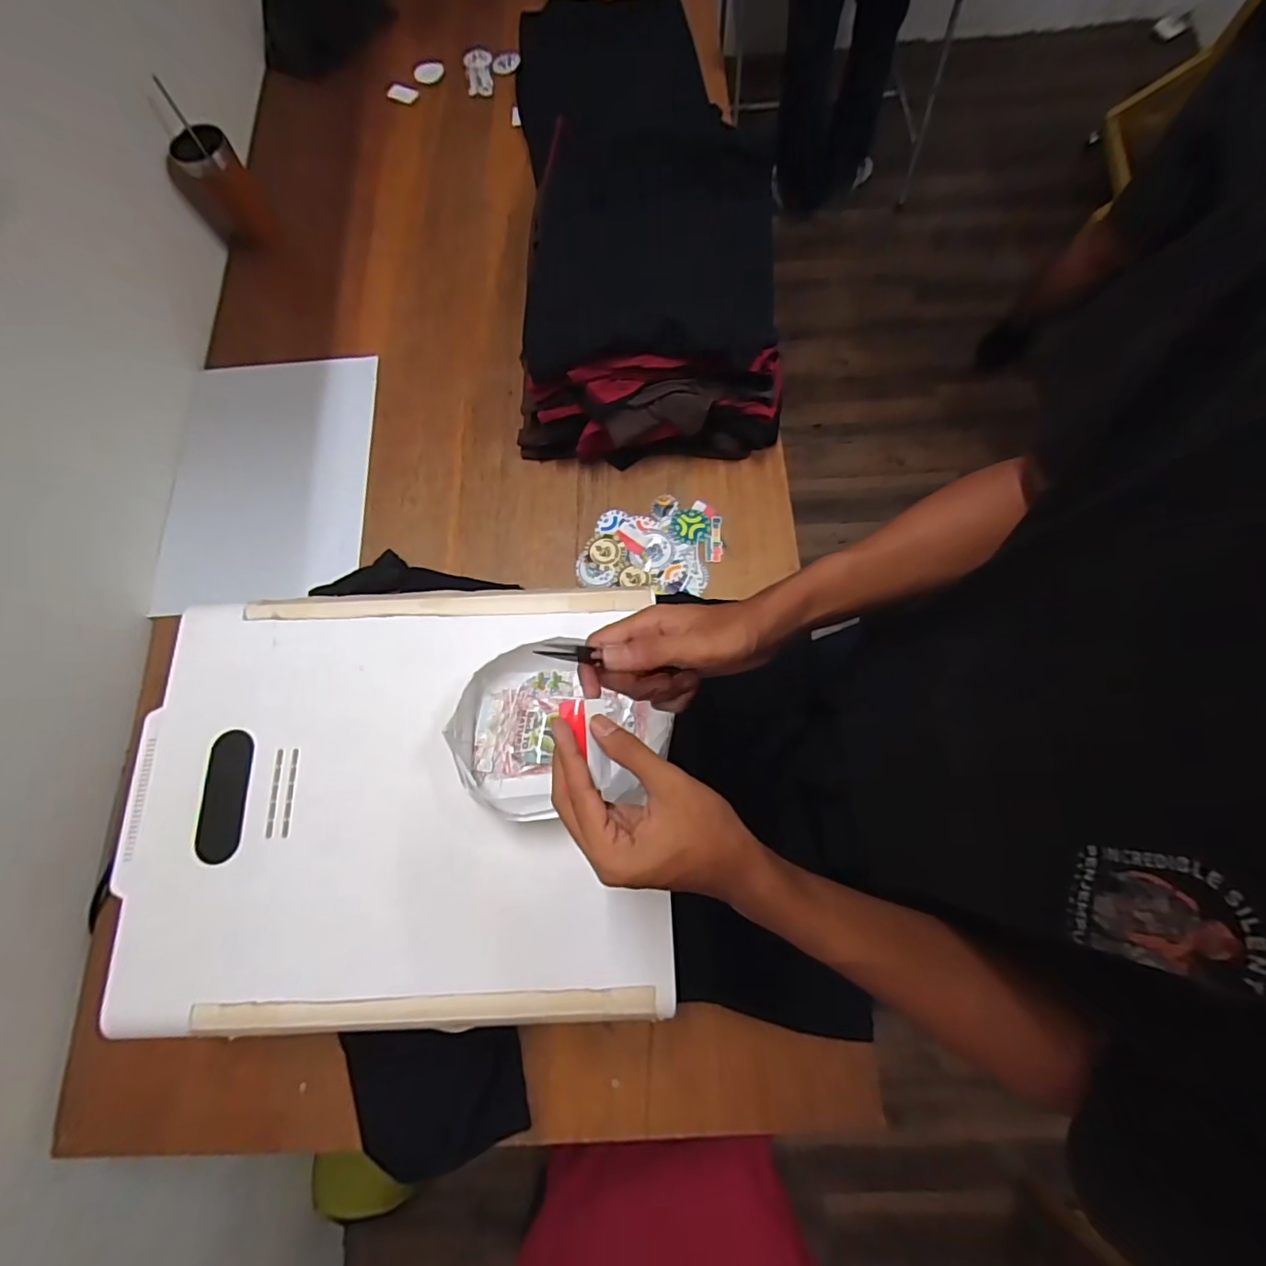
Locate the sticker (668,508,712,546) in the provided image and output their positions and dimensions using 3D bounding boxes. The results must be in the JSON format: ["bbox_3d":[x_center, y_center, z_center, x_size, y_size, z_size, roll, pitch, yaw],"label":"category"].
[{"bbox_3d":[0.079,-0.148,0.798,0.057,0.004,0.058,1,71,-2],"label":"sticker"}]

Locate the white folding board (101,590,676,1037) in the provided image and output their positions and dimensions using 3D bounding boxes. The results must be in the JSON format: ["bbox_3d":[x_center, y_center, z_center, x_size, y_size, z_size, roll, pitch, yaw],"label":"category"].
[{"bbox_3d":[-0.228,0.153,0.549,0.495,0.032,0.393,-3,72,1],"label":"white folding board"}]

